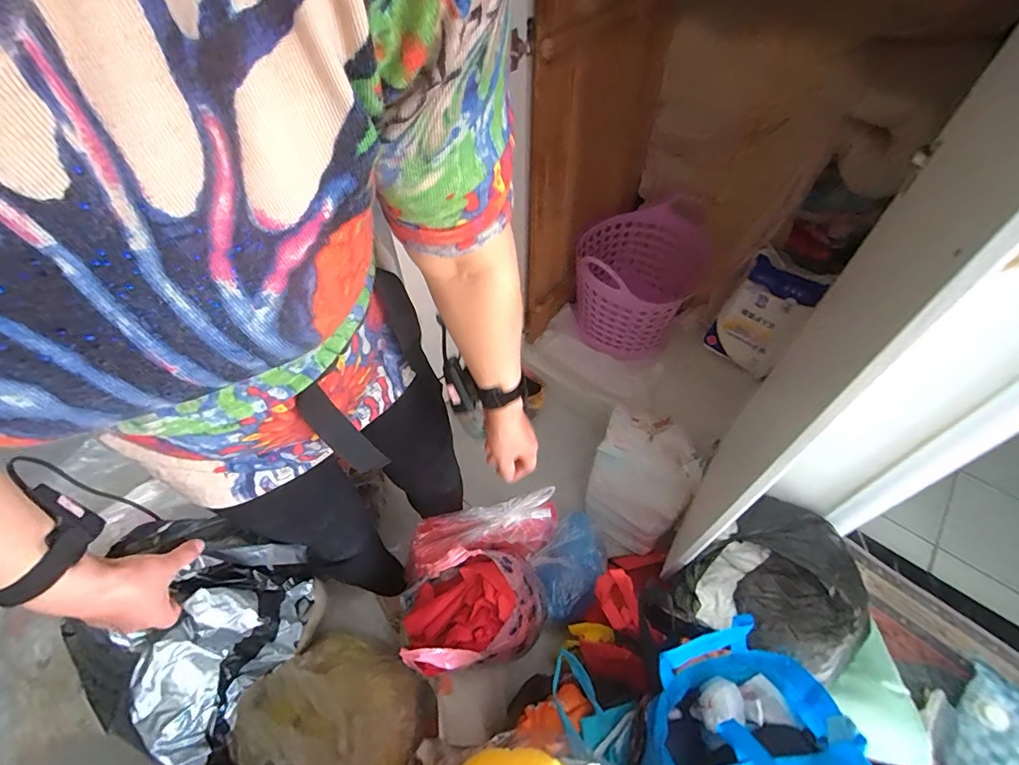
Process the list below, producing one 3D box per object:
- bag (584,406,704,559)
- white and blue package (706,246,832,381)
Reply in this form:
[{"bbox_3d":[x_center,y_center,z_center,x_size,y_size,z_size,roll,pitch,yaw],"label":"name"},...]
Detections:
[{"bbox_3d":[0.348,0.261,1.228,0.267,0.222,0.327,30,59,22],"label":"bag"},{"bbox_3d":[0.767,-0.203,1.363,0.207,0.332,0.082,36,31,22],"label":"white and blue package"}]

